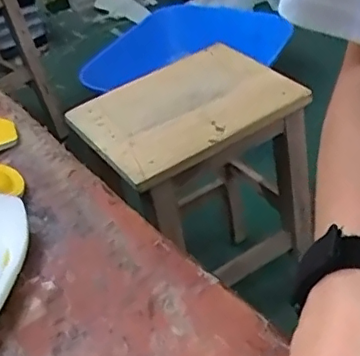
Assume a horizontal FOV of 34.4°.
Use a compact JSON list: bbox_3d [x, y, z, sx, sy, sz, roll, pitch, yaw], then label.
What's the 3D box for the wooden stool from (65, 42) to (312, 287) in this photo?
[{"bbox_3d":[0.030,0.009,1.020,0.314,0.380,0.229,-27,42,-20],"label":"wooden stool"}]

